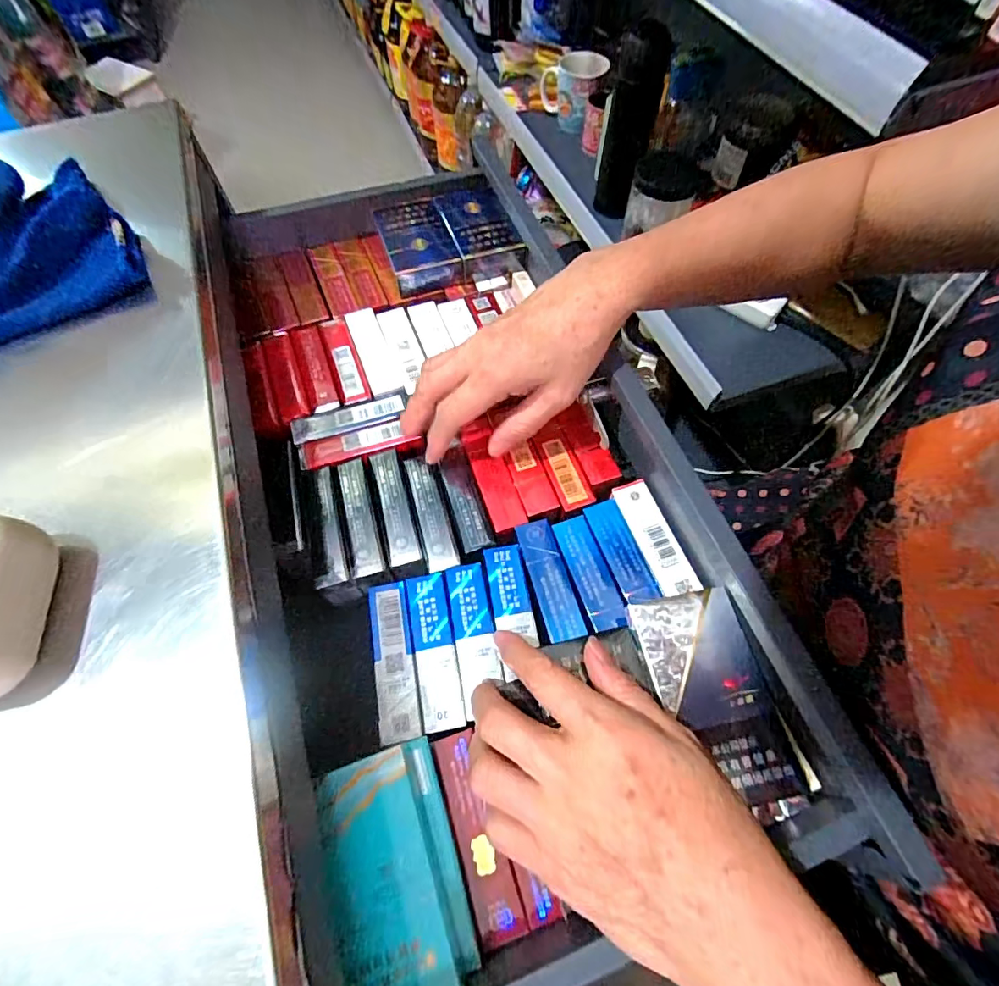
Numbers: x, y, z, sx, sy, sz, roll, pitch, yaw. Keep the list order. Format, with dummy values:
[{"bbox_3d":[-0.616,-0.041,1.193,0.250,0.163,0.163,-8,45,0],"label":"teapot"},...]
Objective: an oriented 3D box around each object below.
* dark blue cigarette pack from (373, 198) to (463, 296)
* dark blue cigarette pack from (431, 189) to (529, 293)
[{"bbox_3d":[-0.069,-0.207,0.406,0.053,0.026,0.087,-18,65,-7],"label":"dark blue cigarette pack"},{"bbox_3d":[-0.016,-0.218,0.410,0.053,0.029,0.088,-18,65,-7],"label":"dark blue cigarette pack"}]

